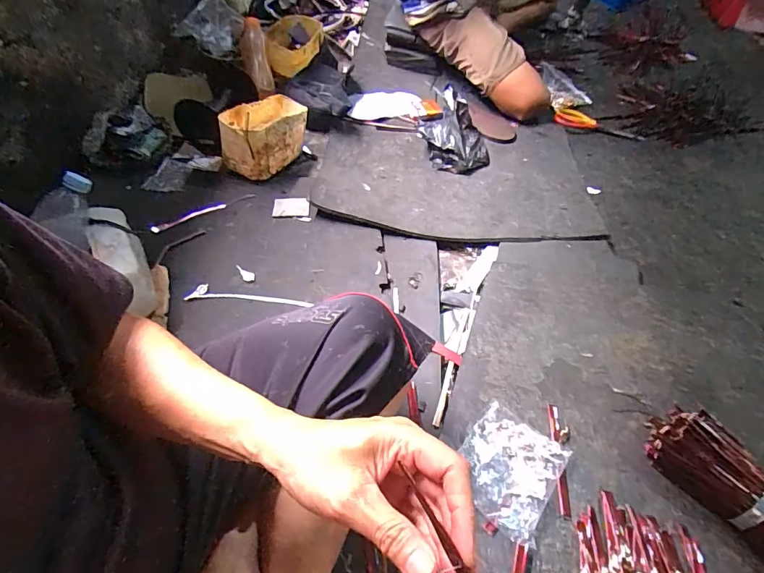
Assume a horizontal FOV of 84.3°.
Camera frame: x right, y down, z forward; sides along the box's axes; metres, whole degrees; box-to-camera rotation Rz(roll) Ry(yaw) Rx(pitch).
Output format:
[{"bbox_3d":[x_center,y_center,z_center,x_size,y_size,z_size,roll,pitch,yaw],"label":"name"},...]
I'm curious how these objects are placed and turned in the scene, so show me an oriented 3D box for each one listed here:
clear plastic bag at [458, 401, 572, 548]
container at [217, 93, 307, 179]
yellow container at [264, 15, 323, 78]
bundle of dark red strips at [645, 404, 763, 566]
[{"bbox_3d":[0.162,0.232,0.546,0.117,0.017,0.140,32,61,20],"label":"clear plastic bag"},{"bbox_3d":[-0.245,-0.330,0.911,0.100,0.128,0.206,27,60,18],"label":"container"},{"bbox_3d":[-0.241,-0.677,1.182,0.158,0.091,0.200,-9,56,-6],"label":"yellow container"},{"bbox_3d":[0.443,0.261,0.500,0.081,0.057,0.259,-25,54,-21],"label":"bundle of dark red strips"}]

